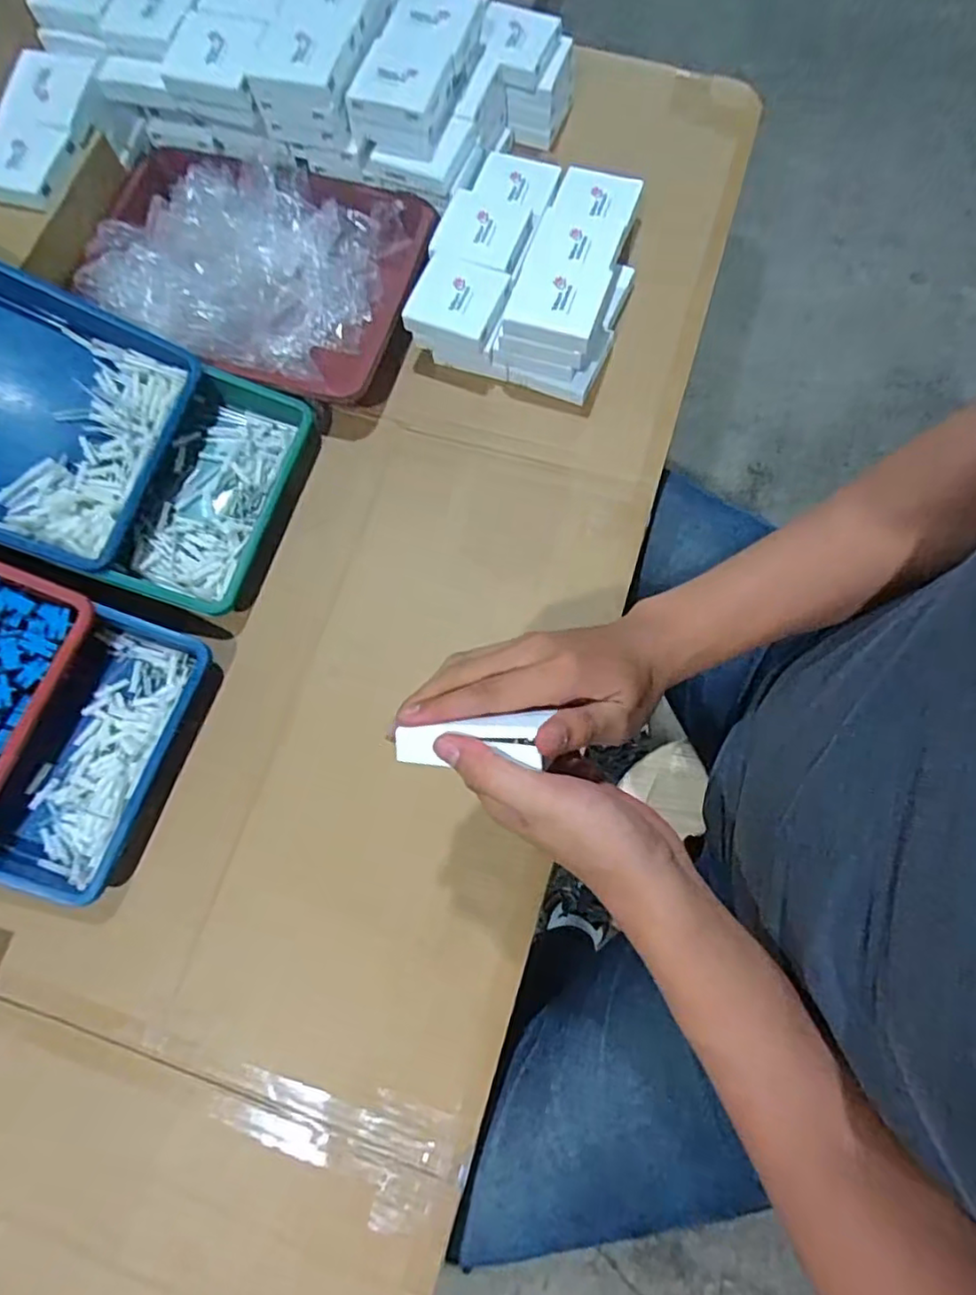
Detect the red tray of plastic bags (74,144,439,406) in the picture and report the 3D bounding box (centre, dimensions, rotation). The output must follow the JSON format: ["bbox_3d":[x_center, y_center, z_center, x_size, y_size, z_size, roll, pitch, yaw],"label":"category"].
[{"bbox_3d":[-0.248,-0.401,0.677,0.341,0.078,0.250,17,76,5],"label":"red tray of plastic bags"}]

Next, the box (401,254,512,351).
[{"bbox_3d":[-0.032,-0.351,0.635,0.084,0.024,0.083,19,76,6],"label":"box"}]

